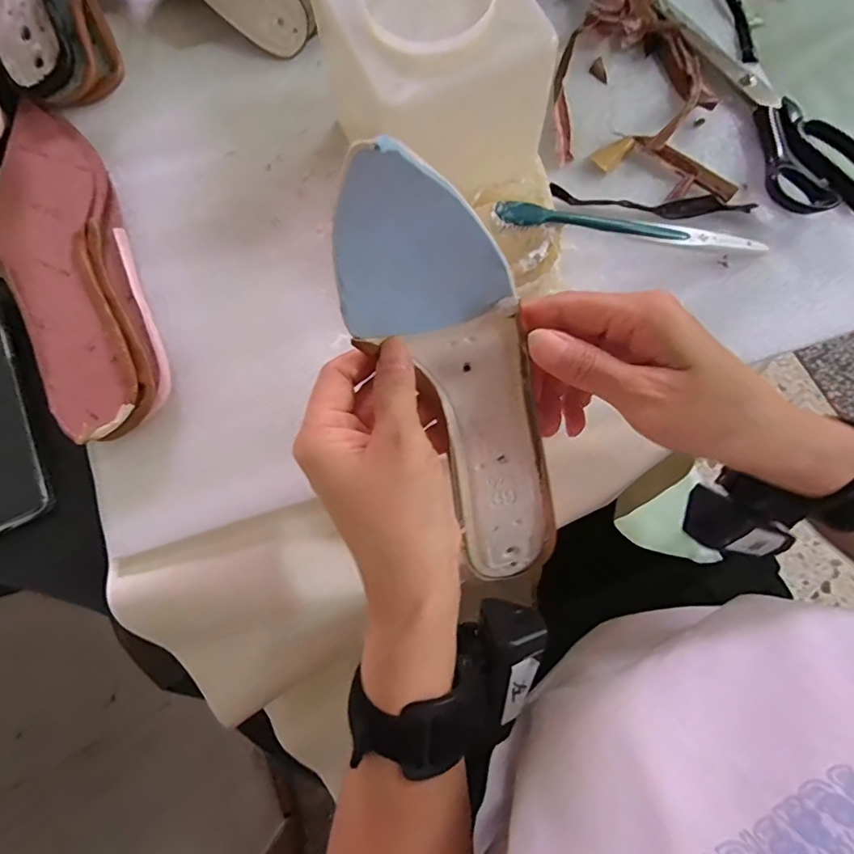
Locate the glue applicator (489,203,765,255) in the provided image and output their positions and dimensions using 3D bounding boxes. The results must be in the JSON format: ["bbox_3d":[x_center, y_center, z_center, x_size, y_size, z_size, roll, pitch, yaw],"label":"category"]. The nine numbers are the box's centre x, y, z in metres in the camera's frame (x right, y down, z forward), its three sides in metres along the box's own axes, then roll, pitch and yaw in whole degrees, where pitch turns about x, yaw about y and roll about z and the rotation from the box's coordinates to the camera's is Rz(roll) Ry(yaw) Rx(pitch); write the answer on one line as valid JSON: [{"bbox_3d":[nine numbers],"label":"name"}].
[{"bbox_3d":[0.127,-0.119,0.306,0.182,0.008,0.014,2,76,-14],"label":"glue applicator"}]

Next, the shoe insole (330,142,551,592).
[{"bbox_3d":[0.023,-0.012,0.237,0.066,0.210,0.052,-29,35,-5],"label":"shoe insole"}]

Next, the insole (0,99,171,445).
[{"bbox_3d":[-0.240,-0.114,0.336,0.086,0.016,0.264,-29,77,-5],"label":"insole"}]

